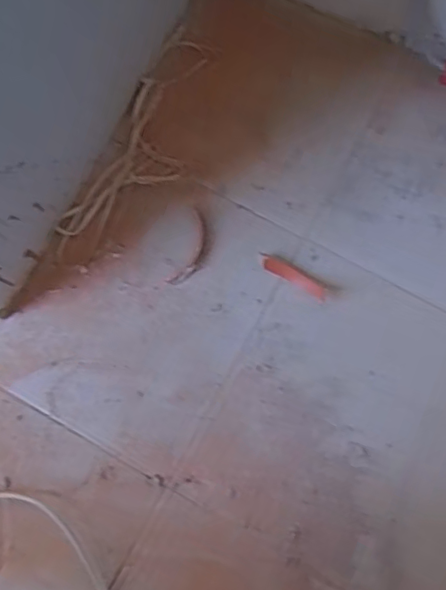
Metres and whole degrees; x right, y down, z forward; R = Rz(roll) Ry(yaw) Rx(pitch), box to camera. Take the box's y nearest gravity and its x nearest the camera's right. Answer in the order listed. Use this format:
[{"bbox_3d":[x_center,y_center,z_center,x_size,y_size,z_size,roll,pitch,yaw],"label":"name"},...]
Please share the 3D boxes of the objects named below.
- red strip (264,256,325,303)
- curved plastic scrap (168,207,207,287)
[{"bbox_3d":[0.077,-0.019,0.604,0.075,0.004,0.017,31,81,7],"label":"red strip"},{"bbox_3d":[-0.031,-0.049,0.606,0.026,0.004,0.086,21,80,5],"label":"curved plastic scrap"}]

